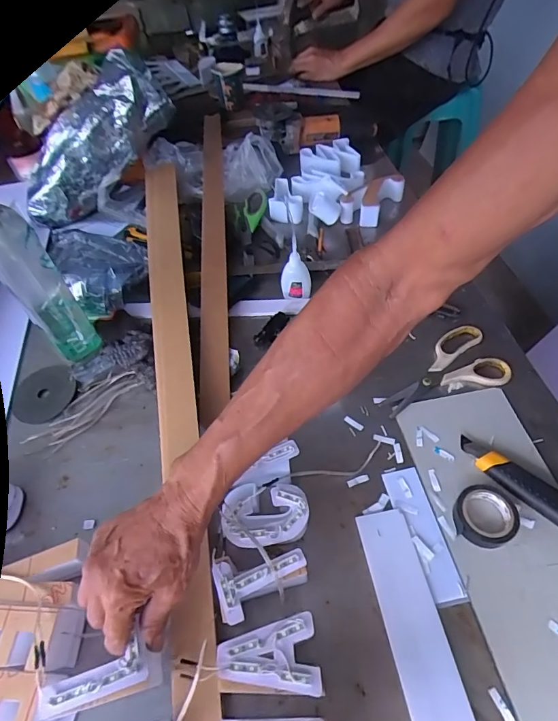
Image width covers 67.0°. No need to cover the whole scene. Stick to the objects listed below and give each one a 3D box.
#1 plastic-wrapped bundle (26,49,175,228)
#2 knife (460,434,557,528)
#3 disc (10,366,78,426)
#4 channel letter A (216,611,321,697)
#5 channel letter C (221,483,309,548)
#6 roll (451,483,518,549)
[{"bbox_3d":[-0.350,-0.409,0.805,0.330,0.126,0.158,-36,50,21],"label":"plastic-wrapped bundle"},{"bbox_3d":[0.266,0.136,0.447,0.157,0.022,0.036,35,63,27],"label":"knife"},{"bbox_3d":[-0.325,0.045,0.581,0.083,0.007,0.085,-3,52,4],"label":"disc"},{"bbox_3d":[-0.009,0.247,0.349,0.083,0.008,0.055,-7,52,-2],"label":"channel letter A"},{"bbox_3d":[-0.014,0.152,0.422,0.083,0.015,0.062,-3,52,1],"label":"channel letter C"},{"bbox_3d":[0.211,0.159,0.432,0.058,0.018,0.059,-3,52,4],"label":"roll"}]

